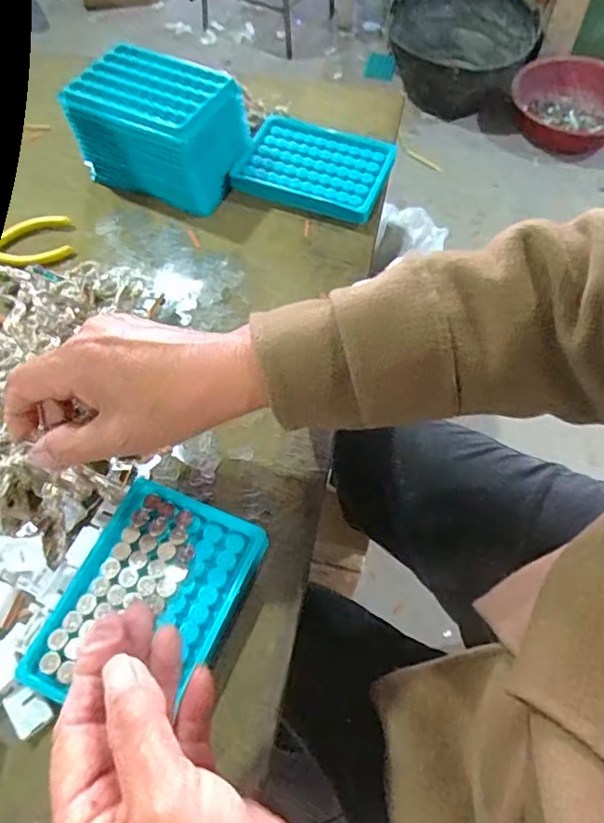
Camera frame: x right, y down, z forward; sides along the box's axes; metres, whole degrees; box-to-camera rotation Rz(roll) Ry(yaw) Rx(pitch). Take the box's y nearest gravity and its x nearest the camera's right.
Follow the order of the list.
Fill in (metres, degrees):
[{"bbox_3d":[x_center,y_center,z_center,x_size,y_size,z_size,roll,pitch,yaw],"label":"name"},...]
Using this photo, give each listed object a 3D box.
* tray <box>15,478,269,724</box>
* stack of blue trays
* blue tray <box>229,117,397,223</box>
[{"bbox_3d":[-0.090,0.112,0.338,0.094,0.017,0.130,23,62,12],"label":"tray"},{"bbox_3d":[-0.123,-0.251,0.510,0.133,0.081,0.093,21,62,11],"label":"stack of blue trays"},{"bbox_3d":[0.012,-0.224,0.530,0.131,0.022,0.095,17,61,9],"label":"blue tray"}]

